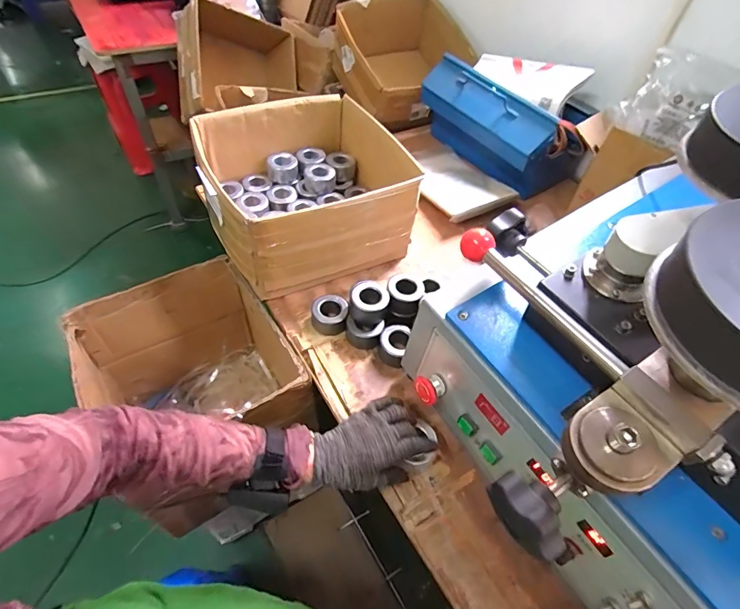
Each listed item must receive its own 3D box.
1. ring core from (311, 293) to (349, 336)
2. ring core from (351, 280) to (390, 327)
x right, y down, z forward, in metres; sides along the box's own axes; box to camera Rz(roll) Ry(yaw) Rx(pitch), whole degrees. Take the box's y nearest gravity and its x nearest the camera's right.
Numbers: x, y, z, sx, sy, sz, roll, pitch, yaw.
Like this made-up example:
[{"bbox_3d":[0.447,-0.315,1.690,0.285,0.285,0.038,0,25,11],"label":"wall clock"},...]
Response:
[{"bbox_3d":[-0.068,0.018,0.687,0.060,0.039,0.060,-5,51,-9],"label":"ring core"},{"bbox_3d":[-0.001,-0.002,0.667,0.061,0.044,0.066,1,50,-4],"label":"ring core"}]

